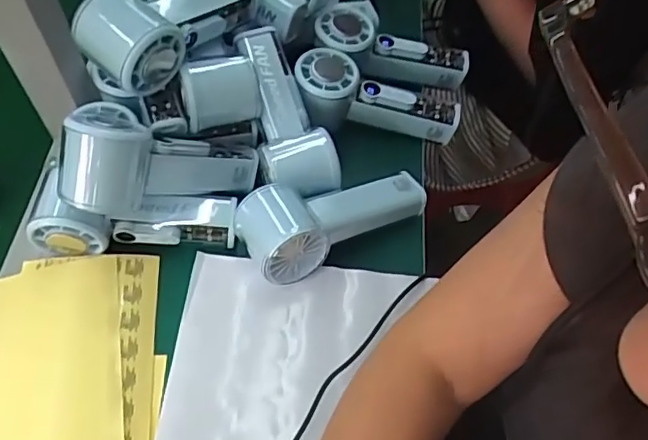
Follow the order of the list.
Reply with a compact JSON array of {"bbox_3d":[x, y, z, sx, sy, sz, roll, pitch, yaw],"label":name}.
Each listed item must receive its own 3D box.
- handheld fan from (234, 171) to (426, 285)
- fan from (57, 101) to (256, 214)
[{"bbox_3d":[0.012,-0.007,0.448,0.151,0.063,0.064,-23,63,-15],"label":"handheld fan"},{"bbox_3d":[-0.122,-0.040,0.434,0.155,0.070,0.065,0,51,-45],"label":"fan"}]

